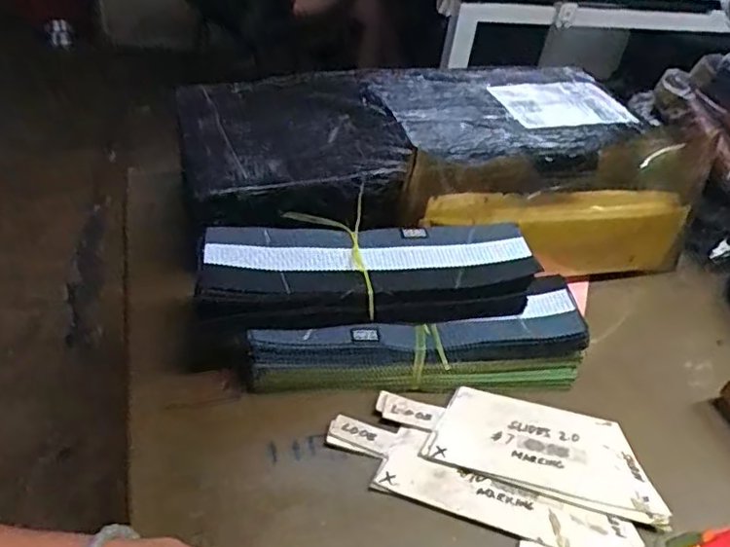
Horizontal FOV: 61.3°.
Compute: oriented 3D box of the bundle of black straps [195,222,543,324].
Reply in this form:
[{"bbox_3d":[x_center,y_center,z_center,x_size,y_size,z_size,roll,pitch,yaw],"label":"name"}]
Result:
[{"bbox_3d":[0.001,-0.005,0.512,0.268,0.044,0.089,-2,41,-12],"label":"bundle of black straps"}]

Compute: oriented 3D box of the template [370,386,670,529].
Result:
[{"bbox_3d":[0.123,0.135,0.497,0.221,0.005,0.083,15,45,7],"label":"template"}]

